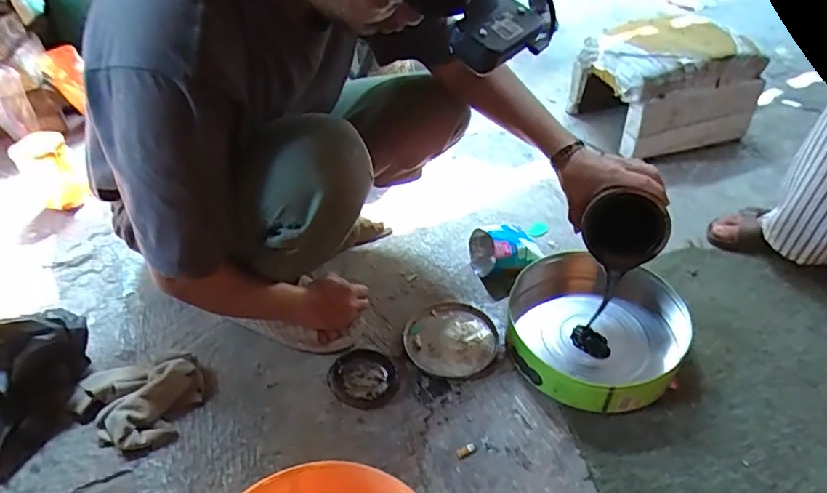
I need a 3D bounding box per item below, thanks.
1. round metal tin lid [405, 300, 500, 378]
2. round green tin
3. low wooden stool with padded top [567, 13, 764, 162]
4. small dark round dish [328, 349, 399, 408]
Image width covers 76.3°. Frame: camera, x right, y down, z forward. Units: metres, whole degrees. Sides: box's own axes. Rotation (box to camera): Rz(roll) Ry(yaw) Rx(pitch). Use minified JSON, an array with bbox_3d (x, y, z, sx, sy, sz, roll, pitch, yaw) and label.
[{"bbox_3d":[0.064,0.144,0.852,0.141,0.015,0.150,0,45,0],"label":"round metal tin lid"},{"bbox_3d":[0.266,0.127,0.810,0.253,0.074,0.239,0,45,0],"label":"round green tin"},{"bbox_3d":[0.593,-0.388,1.258,0.318,0.223,0.266,-5,45,-5],"label":"low wooden stool with padded top"},{"bbox_3d":[-0.072,0.196,0.787,0.101,0.015,0.096,0,45,0],"label":"small dark round dish"}]

